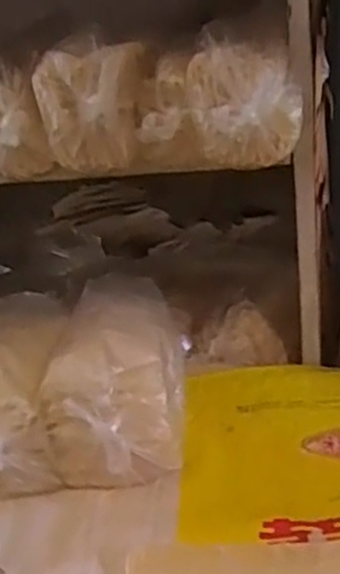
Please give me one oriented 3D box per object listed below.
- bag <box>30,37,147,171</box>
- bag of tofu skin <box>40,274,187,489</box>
[{"bbox_3d":[-0.085,-0.210,0.835,0.110,0.134,0.081,3,23,24],"label":"bag"},{"bbox_3d":[-0.052,0.093,0.842,0.133,0.132,0.285,-4,21,8],"label":"bag of tofu skin"}]

